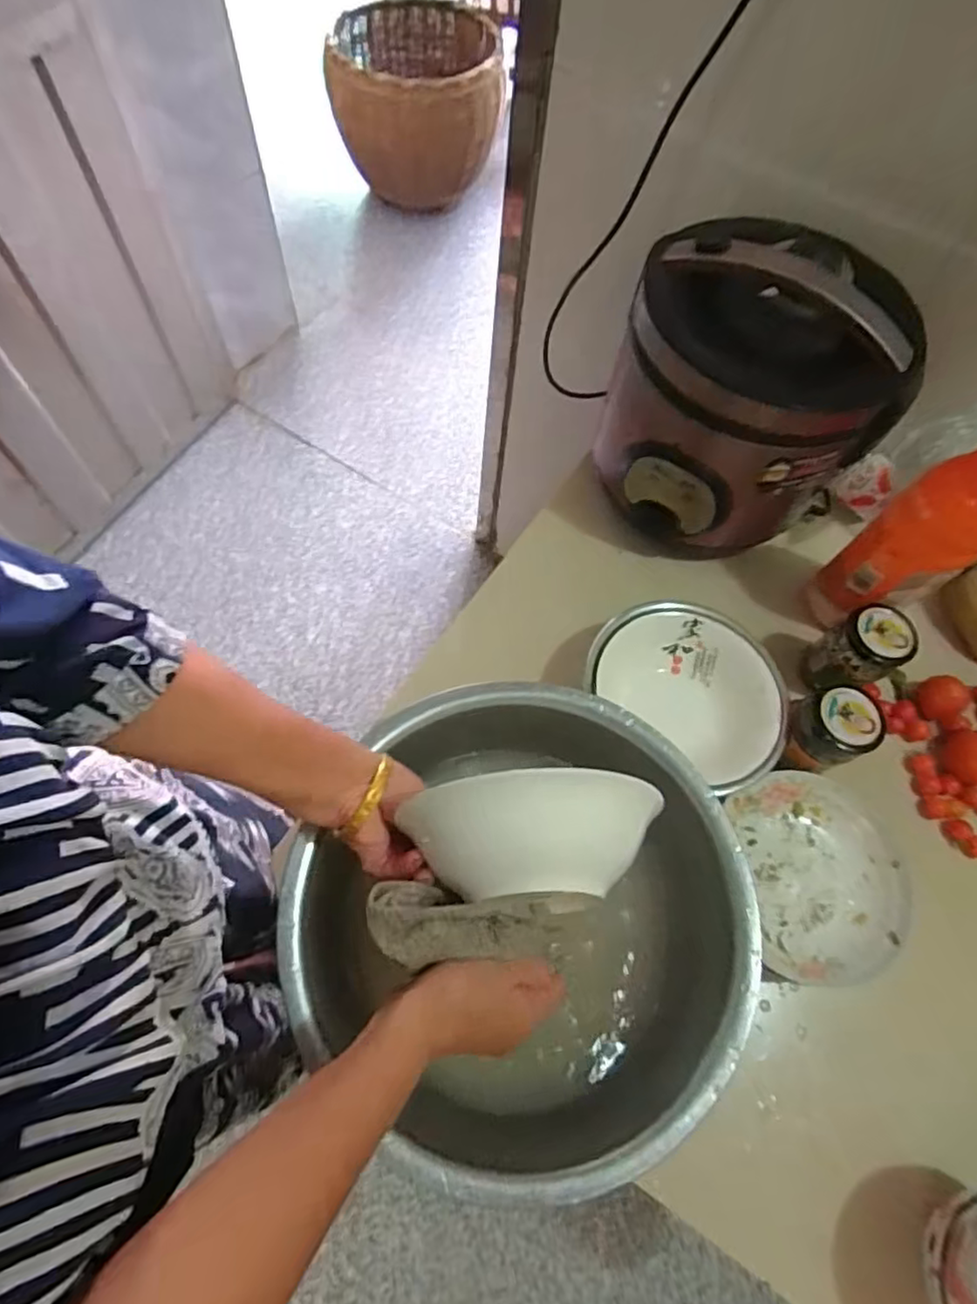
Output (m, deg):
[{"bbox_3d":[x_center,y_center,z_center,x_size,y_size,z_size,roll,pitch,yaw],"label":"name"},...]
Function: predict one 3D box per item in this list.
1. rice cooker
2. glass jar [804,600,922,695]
[{"bbox_3d":[0.243,-0.242,0.641,0.215,0.247,0.208,-8,66,-8],"label":"rice cooker"},{"bbox_3d":[0.355,0.004,0.609,0.066,0.094,0.061,2,65,-3],"label":"glass jar"}]

